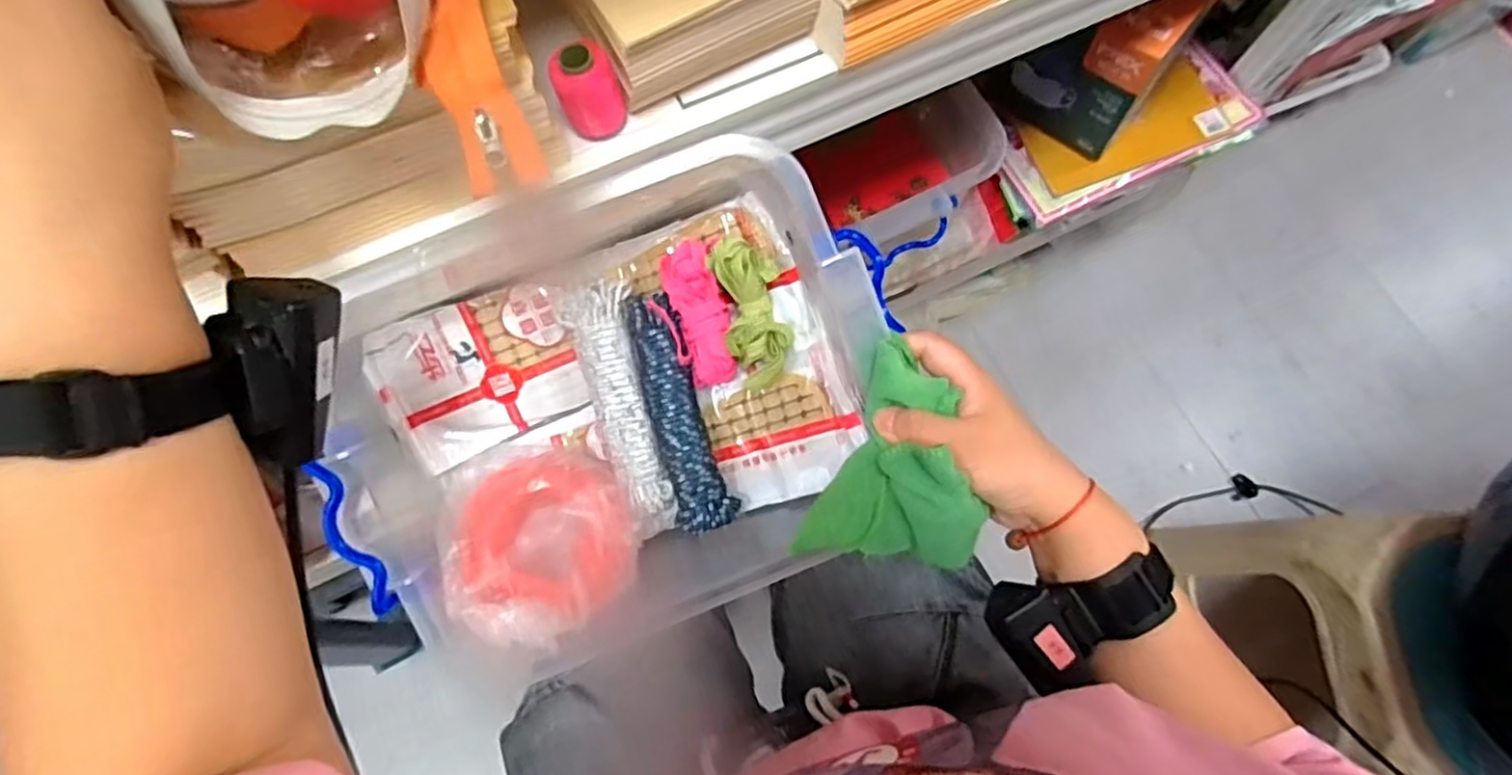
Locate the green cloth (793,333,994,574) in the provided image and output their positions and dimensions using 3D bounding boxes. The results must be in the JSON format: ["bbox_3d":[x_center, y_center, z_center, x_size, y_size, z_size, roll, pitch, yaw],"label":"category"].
[{"bbox_3d":[0.082,0.037,0.405,0.095,0.059,0.115,5,71,1],"label":"green cloth"}]

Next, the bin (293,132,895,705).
[{"bbox_3d":[-0.084,0.001,0.458,0.315,0.148,0.250,-16,96,2],"label":"bin"}]

